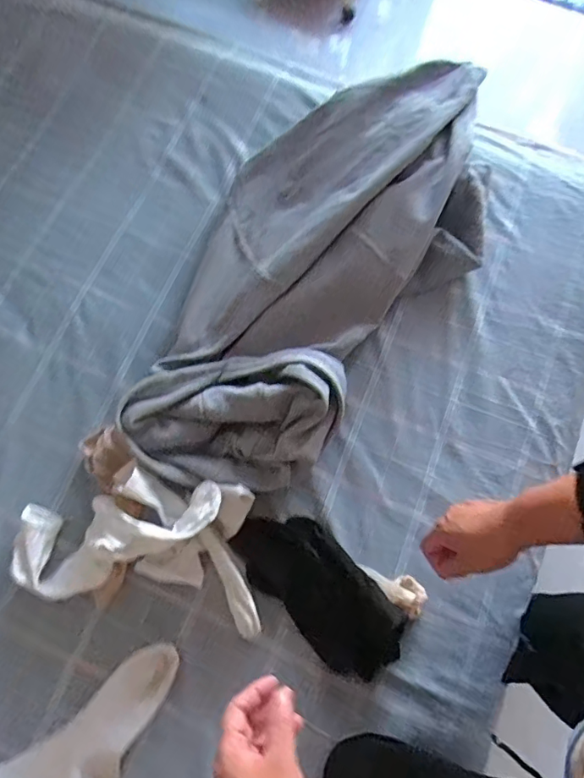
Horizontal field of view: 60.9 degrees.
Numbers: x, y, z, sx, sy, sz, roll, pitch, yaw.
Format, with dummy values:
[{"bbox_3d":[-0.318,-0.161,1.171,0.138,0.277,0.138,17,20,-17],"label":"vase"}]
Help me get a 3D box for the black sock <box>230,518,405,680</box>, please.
[{"bbox_3d":[0.035,0.263,0.661,0.113,0.027,0.246,-44,78,-11],"label":"black sock"}]

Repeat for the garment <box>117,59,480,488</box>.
[{"bbox_3d":[0.037,-0.192,0.758,0.362,0.098,0.760,38,78,11],"label":"garment"}]

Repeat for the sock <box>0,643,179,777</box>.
[{"bbox_3d":[-0.250,0.445,0.610,0.278,0.030,0.109,-35,77,-9],"label":"sock"}]

